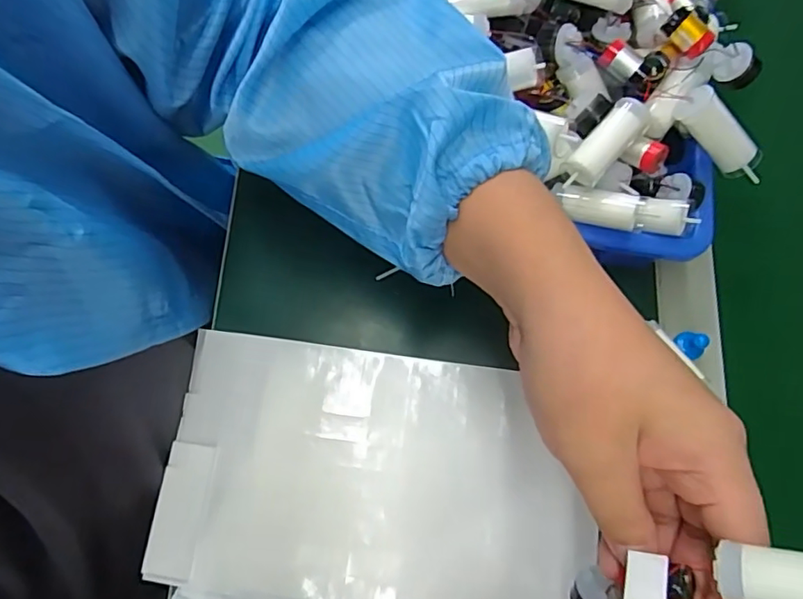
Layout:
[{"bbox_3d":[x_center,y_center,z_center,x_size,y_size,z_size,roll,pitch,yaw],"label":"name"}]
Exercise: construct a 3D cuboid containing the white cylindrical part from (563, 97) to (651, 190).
[{"bbox_3d":[0.111,-0.084,0.306,0.020,0.017,0.057,44,94,11],"label":"white cylindrical part"}]

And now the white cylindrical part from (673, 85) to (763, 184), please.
[{"bbox_3d":[0.176,-0.088,0.306,0.064,0.018,0.017,41,76,-16],"label":"white cylindrical part"}]

